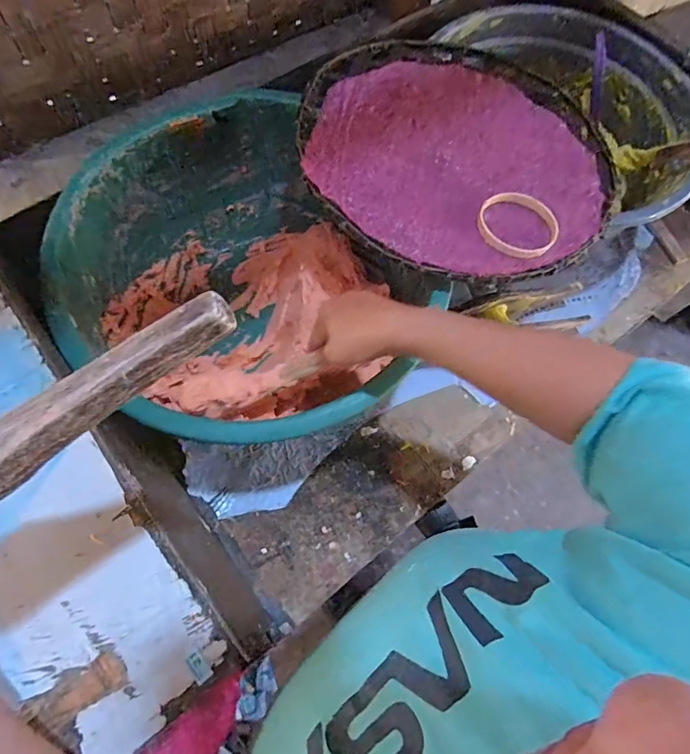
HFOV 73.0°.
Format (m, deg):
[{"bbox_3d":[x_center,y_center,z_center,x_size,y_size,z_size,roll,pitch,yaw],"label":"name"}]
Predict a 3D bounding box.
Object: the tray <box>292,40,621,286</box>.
[{"bbox_3d":[0.142,-0.279,0.574,0.386,0.047,0.386,16,69,3],"label":"tray"}]

